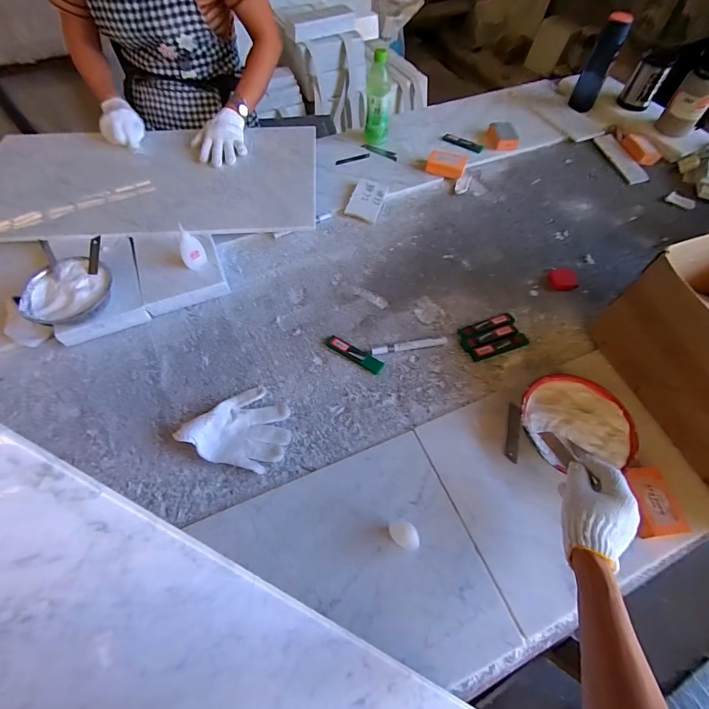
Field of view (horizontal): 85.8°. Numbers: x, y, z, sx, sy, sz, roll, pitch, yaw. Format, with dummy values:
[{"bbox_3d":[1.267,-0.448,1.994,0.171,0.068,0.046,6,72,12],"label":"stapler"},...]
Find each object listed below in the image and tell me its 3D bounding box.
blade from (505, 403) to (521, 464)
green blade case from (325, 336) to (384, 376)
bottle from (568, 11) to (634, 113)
[{"bbox_3d":[0.262,0.128,0.628,0.019,0.006,0.102,8,57,20],"label":"blade"},{"bbox_3d":[0.000,0.000,0.704,0.116,0.006,0.027,30,62,16],"label":"green blade case"},{"bbox_3d":[0.692,-0.817,1.088,0.068,0.227,0.081,19,62,12],"label":"bottle"}]

